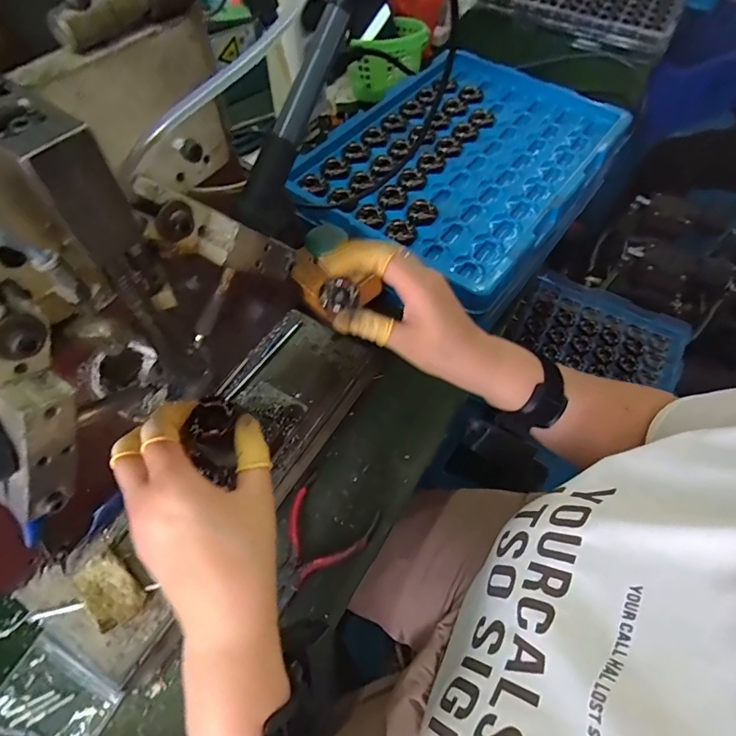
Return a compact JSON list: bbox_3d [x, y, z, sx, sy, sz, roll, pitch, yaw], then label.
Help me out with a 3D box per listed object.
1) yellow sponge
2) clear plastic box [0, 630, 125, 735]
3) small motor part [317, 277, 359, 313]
[{"bbox_3d":[-0.173,0.147,0.302,0.048,0.011,0.030,38,64,20],"label":"yellow sponge"},{"bbox_3d":[-0.220,0.234,0.308,0.079,0.010,0.071,24,60,13],"label":"clear plastic box"},{"bbox_3d":[-0.022,-0.055,0.349,0.031,0.011,0.025,-15,62,-7],"label":"small motor part"}]

